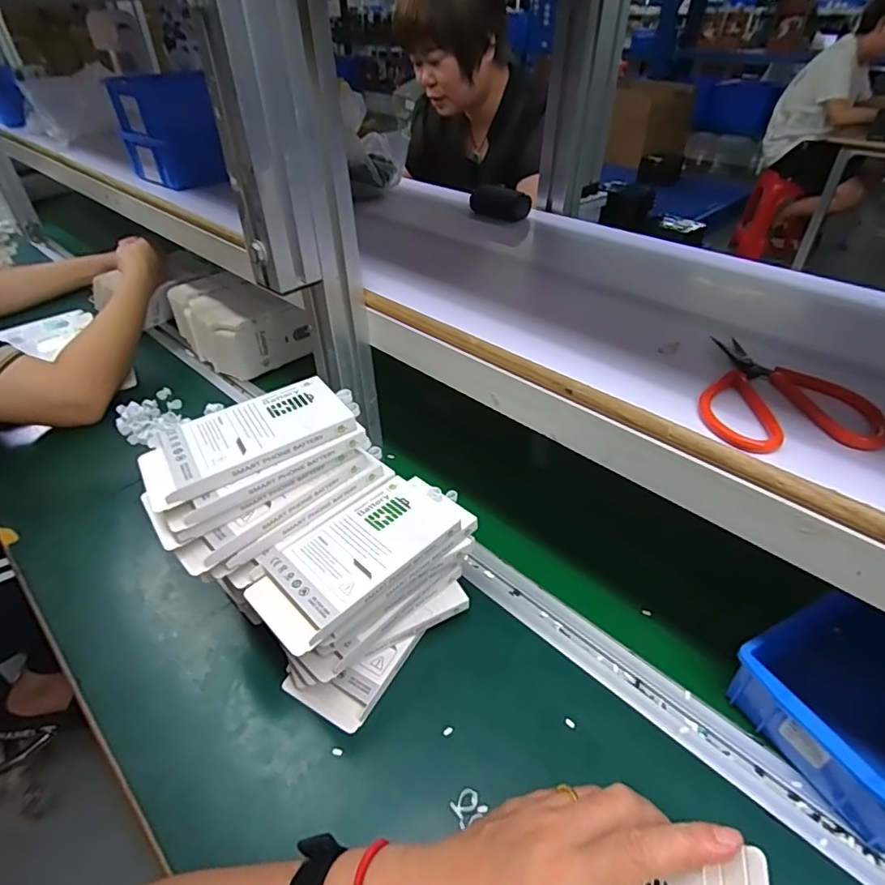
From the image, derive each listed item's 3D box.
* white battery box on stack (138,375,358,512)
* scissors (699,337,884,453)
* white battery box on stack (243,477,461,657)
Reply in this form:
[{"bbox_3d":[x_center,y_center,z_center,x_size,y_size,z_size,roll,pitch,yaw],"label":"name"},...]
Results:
[{"bbox_3d":[-0.151,-0.006,0.410,0.150,0.013,0.076,-22,43,-24],"label":"white battery box on stack"},{"bbox_3d":[0.210,-0.037,0.344,0.094,0.014,0.119,2,39,3],"label":"scissors"},{"bbox_3d":[-0.067,0.086,0.407,0.153,0.018,0.078,-34,50,-31],"label":"white battery box on stack"}]

